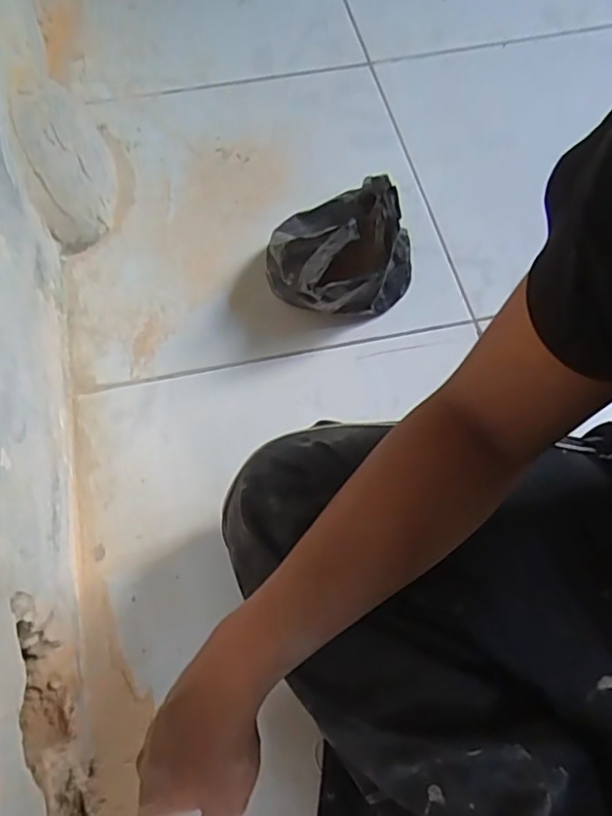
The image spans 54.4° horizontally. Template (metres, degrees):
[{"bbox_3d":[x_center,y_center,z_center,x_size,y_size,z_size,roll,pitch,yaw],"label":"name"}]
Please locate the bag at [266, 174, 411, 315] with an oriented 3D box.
[{"bbox_3d":[0.030,-0.189,0.698,0.157,0.162,0.142,41,71,18],"label":"bag"}]

